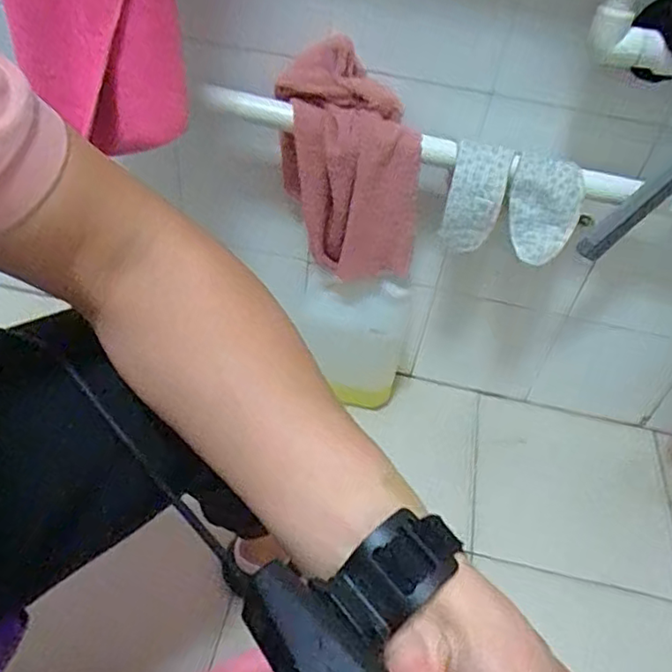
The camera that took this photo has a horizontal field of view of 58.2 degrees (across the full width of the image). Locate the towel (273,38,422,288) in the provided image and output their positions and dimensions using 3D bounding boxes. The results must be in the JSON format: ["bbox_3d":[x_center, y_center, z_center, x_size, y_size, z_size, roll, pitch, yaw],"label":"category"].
[{"bbox_3d":[0.018,-0.201,0.762,0.190,0.261,0.078,22,46,13],"label":"towel"}]

